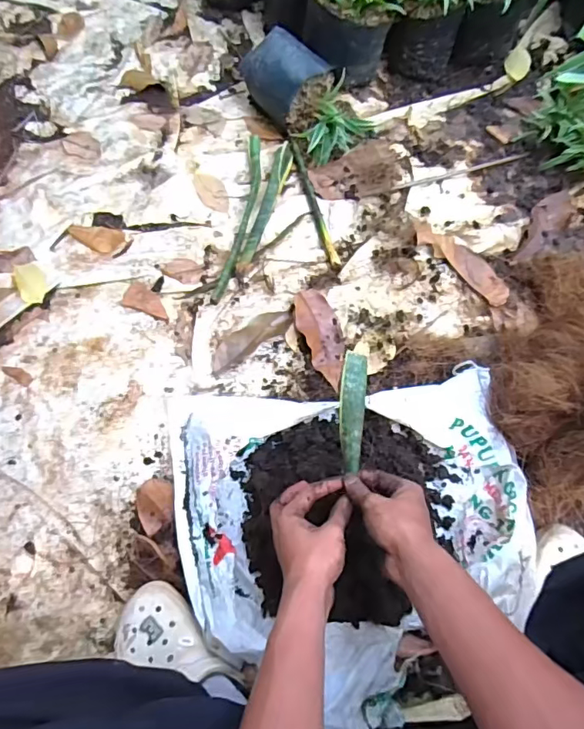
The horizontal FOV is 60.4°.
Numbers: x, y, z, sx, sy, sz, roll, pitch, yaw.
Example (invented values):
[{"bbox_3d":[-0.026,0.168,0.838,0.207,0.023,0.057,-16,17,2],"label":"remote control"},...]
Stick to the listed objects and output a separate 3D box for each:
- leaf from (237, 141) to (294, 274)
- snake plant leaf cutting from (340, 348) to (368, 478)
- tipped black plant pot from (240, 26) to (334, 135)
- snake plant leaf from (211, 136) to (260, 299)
[{"bbox_3d":[-0.043,-0.247,0.794,0.027,0.021,0.245,15,75,7],"label":"leaf"},{"bbox_3d":[0.069,0.053,0.573,0.029,0.009,0.135,4,73,1],"label":"snake plant leaf cutting"},{"bbox_3d":[-0.007,-0.466,0.836,0.143,0.093,0.112,43,79,12],"label":"tipped black plant pot"},{"bbox_3d":[-0.079,-0.231,0.788,0.030,0.022,0.296,9,74,5],"label":"snake plant leaf"}]

